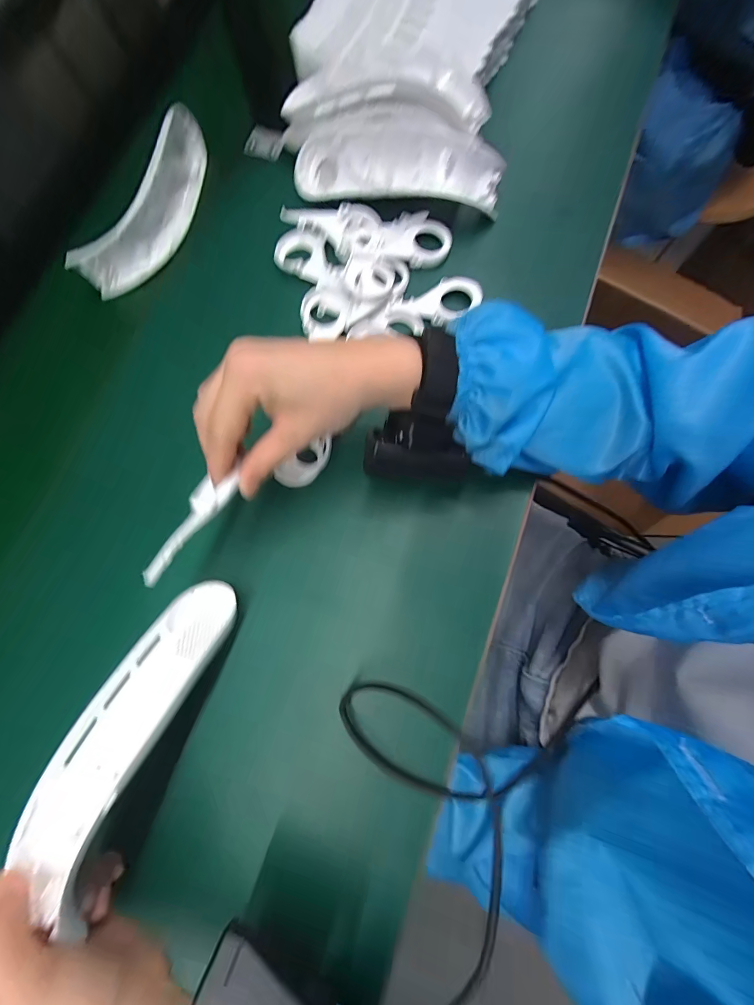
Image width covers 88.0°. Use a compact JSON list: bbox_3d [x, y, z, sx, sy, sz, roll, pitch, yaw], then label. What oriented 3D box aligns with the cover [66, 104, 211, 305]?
[{"bbox_3d":[-0.219,-0.292,0.389,0.046,0.054,0.195,26,78,8],"label":"cover"}]

